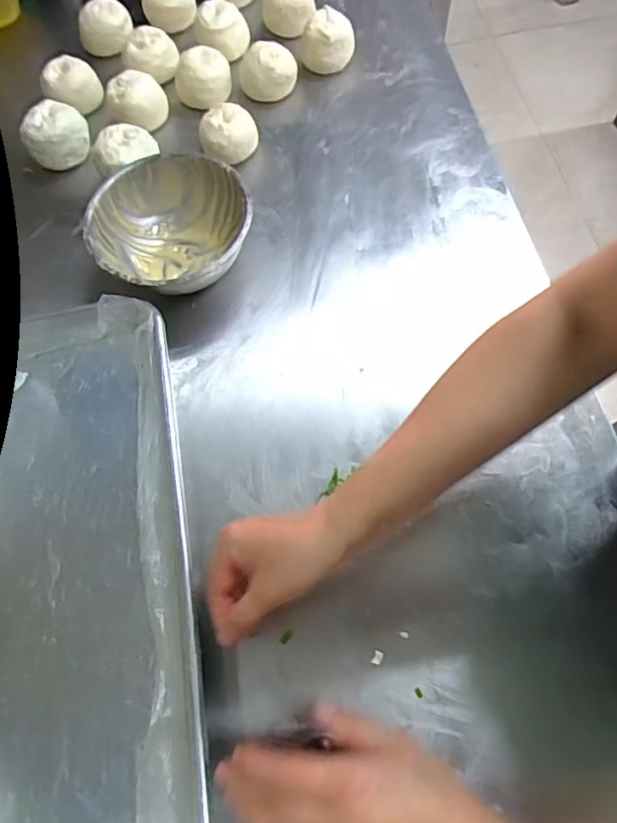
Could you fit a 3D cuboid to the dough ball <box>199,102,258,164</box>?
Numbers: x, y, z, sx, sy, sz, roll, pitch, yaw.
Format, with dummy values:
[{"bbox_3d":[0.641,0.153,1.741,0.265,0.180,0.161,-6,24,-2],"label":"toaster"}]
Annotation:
[{"bbox_3d":[-0.095,-0.333,0.619,0.069,0.043,0.068,-1,68,2],"label":"dough ball"}]

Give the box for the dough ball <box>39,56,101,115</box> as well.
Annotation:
[{"bbox_3d":[-0.313,-0.433,0.676,0.072,0.045,0.067,-1,68,2],"label":"dough ball"}]

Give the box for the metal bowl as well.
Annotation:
[{"bbox_3d":[-0.142,-0.188,0.548,0.160,0.071,0.161,-1,68,2],"label":"metal bowl"}]

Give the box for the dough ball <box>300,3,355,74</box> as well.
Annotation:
[{"bbox_3d":[0.026,-0.487,0.667,0.070,0.045,0.061,-1,68,2],"label":"dough ball"}]

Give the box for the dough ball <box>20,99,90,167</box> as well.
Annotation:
[{"bbox_3d":[-0.315,-0.348,0.639,0.075,0.043,0.071,-1,68,2],"label":"dough ball"}]

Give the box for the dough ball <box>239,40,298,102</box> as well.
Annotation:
[{"bbox_3d":[-0.052,-0.443,0.657,0.075,0.038,0.063,-1,68,2],"label":"dough ball"}]

